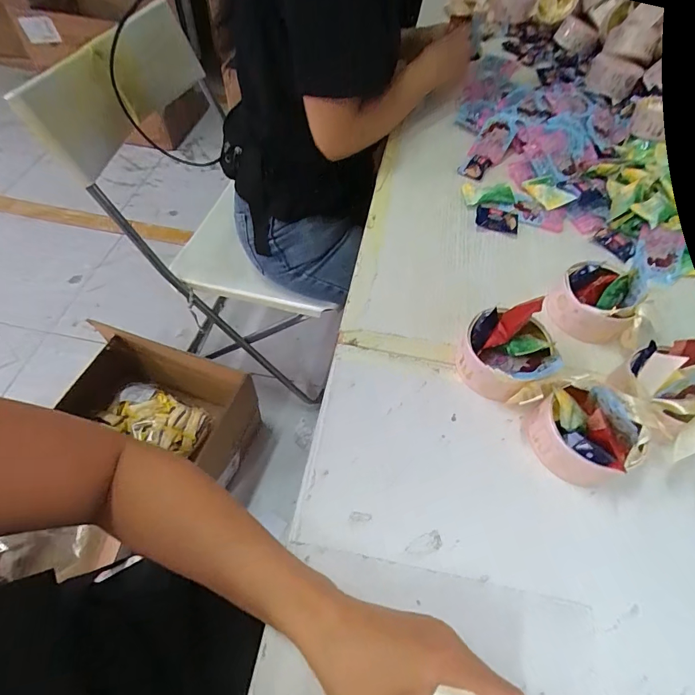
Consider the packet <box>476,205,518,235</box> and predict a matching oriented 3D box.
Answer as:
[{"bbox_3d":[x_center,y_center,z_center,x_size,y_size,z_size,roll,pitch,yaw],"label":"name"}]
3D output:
[{"bbox_3d":[0.193,-0.165,0.549,0.053,0.012,0.029,15,56,6],"label":"packet"}]

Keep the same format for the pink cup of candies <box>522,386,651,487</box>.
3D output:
[{"bbox_3d":[0.199,0.068,0.354,0.070,0.070,0.075,2,55,-3],"label":"pink cup of candies"}]

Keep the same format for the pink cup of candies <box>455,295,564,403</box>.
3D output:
[{"bbox_3d":[0.150,0.001,0.397,0.083,0.066,0.083,2,55,-3],"label":"pink cup of candies"}]

